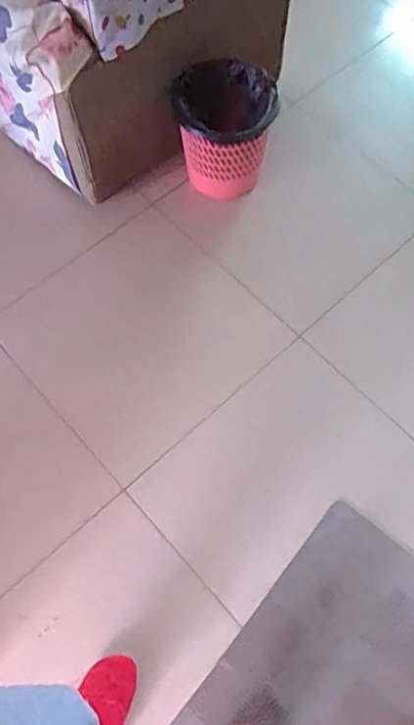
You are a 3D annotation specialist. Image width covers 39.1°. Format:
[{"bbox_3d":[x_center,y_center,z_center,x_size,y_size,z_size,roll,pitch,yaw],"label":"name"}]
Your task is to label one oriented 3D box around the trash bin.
[{"bbox_3d":[0.046,-0.657,1.653,0.266,0.300,0.251,0,67,0],"label":"trash bin"}]

